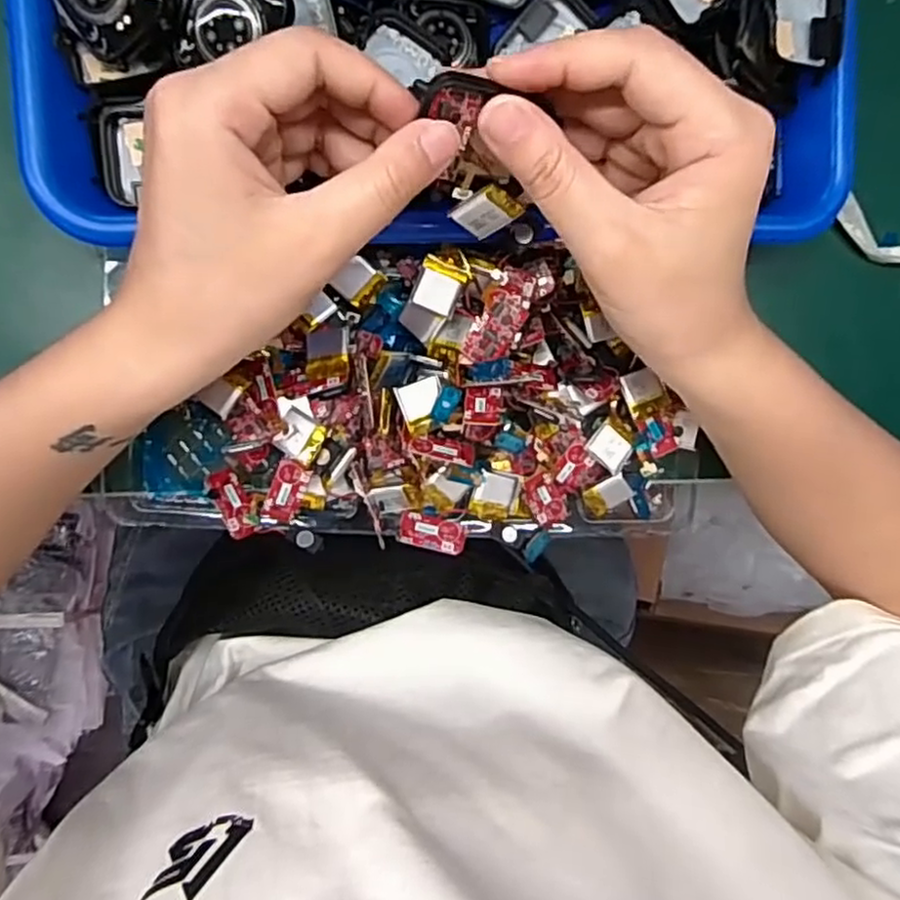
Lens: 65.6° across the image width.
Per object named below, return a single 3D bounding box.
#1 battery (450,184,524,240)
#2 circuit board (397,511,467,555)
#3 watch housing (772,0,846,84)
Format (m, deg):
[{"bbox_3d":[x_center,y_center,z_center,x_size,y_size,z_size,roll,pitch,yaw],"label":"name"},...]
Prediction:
[{"bbox_3d":[0.013,-0.081,0.237,0.018,0.020,0.004,25,46,-44],"label":"battery"},{"bbox_3d":[-0.008,0.036,0.306,0.028,0.007,0.013,14,92,2],"label":"circuit board"},{"bbox_3d":[0.146,-0.177,0.287,0.034,0.012,0.040,8,93,-10],"label":"watch housing"}]

